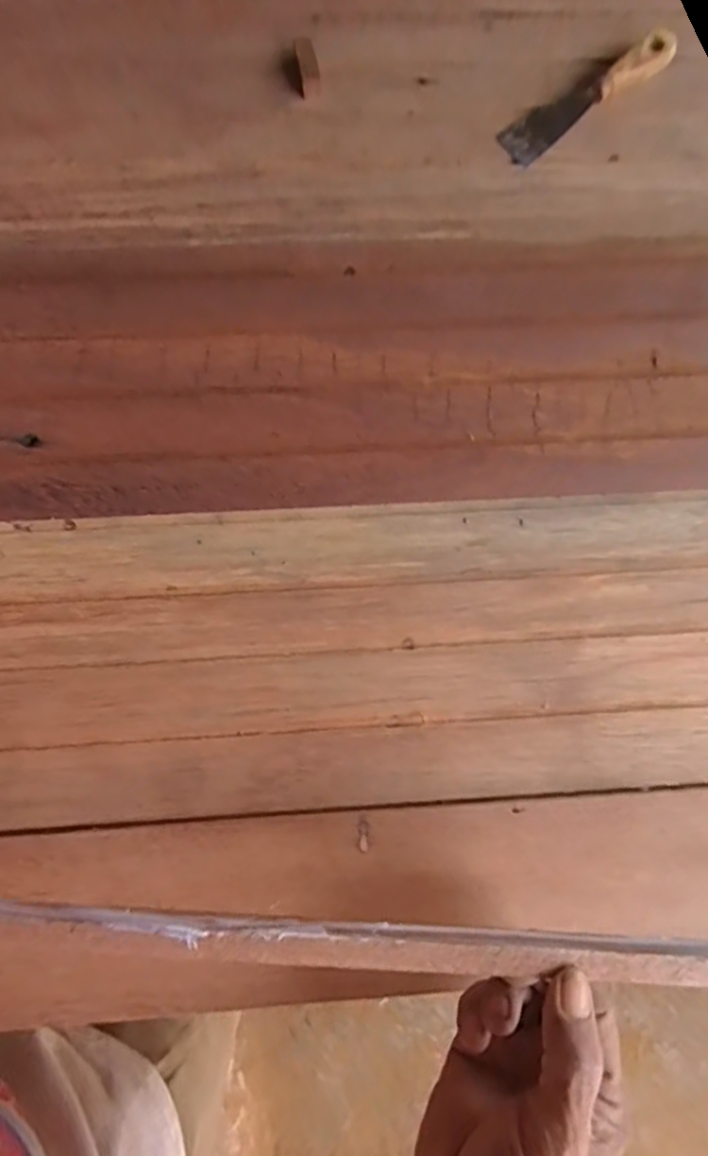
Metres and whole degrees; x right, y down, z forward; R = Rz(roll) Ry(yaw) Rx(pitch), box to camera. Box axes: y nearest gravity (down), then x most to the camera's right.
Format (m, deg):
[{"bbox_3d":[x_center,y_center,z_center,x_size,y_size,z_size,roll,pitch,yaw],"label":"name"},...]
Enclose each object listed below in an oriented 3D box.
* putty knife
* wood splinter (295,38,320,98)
[{"bbox_3d":[0.193,-0.397,0.486,0.166,0.020,0.036,-35,81,-8],"label":"putty knife"},{"bbox_3d":[-0.037,-0.411,0.480,0.016,0.007,0.042,-11,99,-4],"label":"wood splinter"}]

